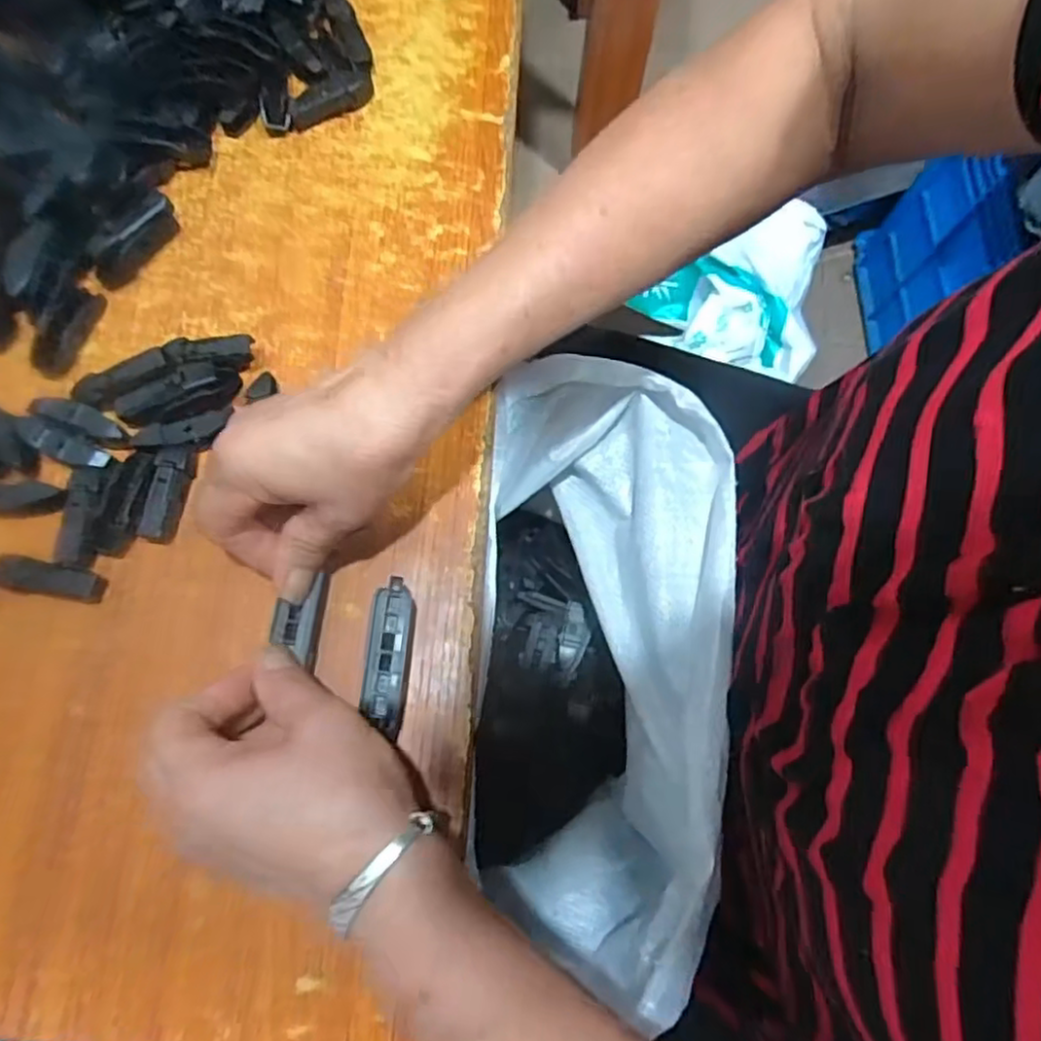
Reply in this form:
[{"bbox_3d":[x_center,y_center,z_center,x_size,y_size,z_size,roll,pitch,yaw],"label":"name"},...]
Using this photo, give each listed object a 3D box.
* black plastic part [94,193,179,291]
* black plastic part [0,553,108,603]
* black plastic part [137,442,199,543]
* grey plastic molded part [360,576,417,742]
[{"bbox_3d":[-0.212,-0.154,0.382,0.015,0.013,0.057,37,77,8],"label":"black plastic part"},{"bbox_3d":[-0.228,0.029,0.331,0.054,0.008,0.016,12,75,1],"label":"black plastic part"},{"bbox_3d":[-0.177,-0.014,0.348,0.016,0.011,0.049,7,75,0],"label":"black plastic part"},{"bbox_3d":[-0.061,0.064,0.329,0.020,0.020,0.070,6,75,0],"label":"grey plastic molded part"}]

